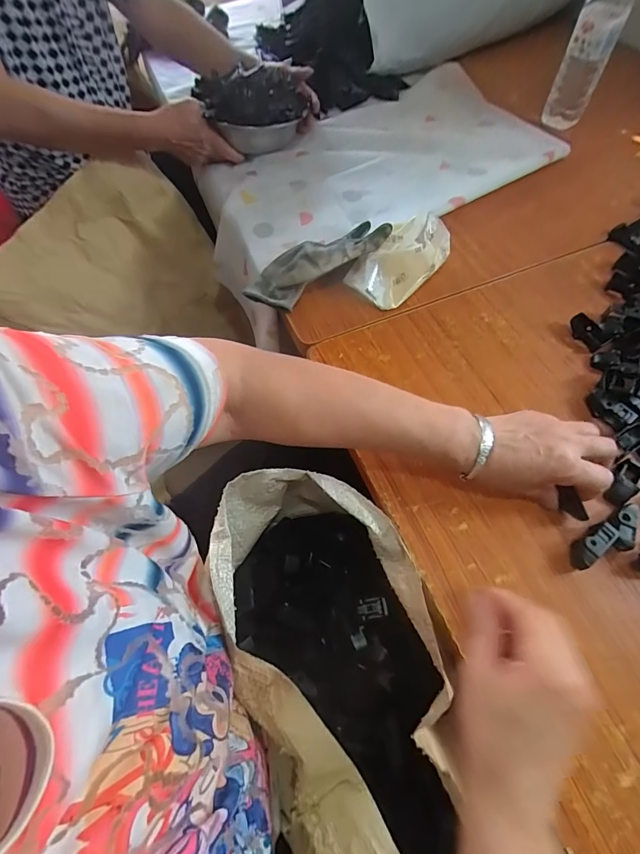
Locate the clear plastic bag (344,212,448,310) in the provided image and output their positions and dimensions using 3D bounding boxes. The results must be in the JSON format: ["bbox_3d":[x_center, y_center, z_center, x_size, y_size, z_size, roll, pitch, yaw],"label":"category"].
[{"bbox_3d":[0.111,-0.230,0.537,0.135,0.067,0.079,-36,67,-15],"label":"clear plastic bag"}]

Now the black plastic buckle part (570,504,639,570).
[{"bbox_3d":[0.282,0.108,0.381,0.085,0.024,0.032,-26,65,-10],"label":"black plastic buckle part"}]

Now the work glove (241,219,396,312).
[{"bbox_3d":[-0.005,-0.233,0.553,0.214,0.051,0.101,-25,63,6],"label":"work glove"}]

